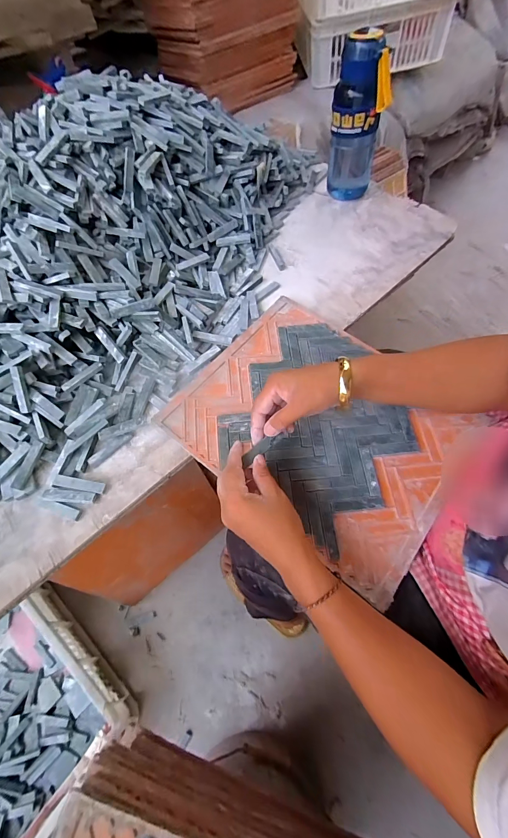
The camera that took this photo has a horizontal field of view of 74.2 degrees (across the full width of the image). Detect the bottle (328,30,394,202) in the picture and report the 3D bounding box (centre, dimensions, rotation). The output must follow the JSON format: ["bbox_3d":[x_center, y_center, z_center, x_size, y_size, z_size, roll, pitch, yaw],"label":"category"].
[{"bbox_3d":[0.193,-0.544,0.624,0.093,0.229,0.089,12,62,10],"label":"bottle"}]

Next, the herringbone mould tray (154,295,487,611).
[{"bbox_3d":[0.088,0.001,0.453,0.348,0.017,0.278,35,69,16],"label":"herringbone mould tray"}]

